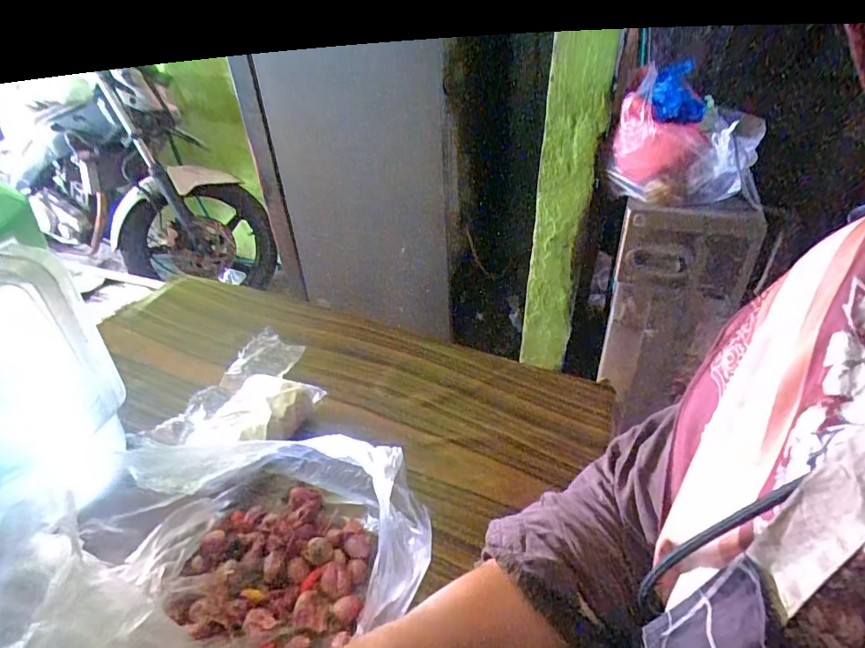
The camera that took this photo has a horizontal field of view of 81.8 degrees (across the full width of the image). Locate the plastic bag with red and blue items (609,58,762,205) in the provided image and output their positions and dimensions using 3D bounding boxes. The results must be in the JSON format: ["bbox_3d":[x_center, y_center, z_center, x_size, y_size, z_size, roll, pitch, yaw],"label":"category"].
[{"bbox_3d":[0.458,-0.337,0.911,0.229,0.220,0.075,16,40,23],"label":"plastic bag with red and blue items"}]

